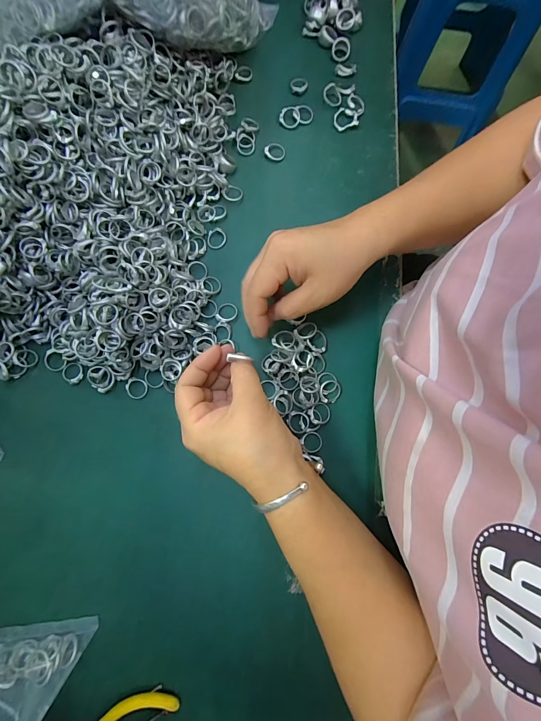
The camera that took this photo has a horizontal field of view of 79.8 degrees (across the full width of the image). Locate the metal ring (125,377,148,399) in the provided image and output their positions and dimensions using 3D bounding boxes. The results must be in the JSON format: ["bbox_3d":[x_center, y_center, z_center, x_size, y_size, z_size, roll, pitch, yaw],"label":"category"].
[{"bbox_3d":[-0.132,0.027,0.317,0.021,0.004,0.019,32,82,6],"label":"metal ring"}]

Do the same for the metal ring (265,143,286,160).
[{"bbox_3d":[0.005,-0.234,0.362,0.023,0.004,0.020,3,80,1],"label":"metal ring"}]

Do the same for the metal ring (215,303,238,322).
[{"bbox_3d":[-0.044,-0.049,0.327,0.021,0.006,0.022,0,80,1],"label":"metal ring"}]

